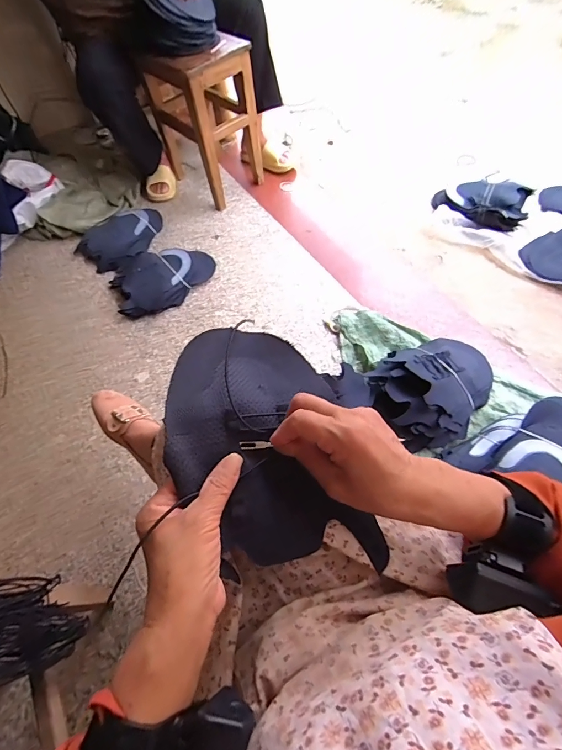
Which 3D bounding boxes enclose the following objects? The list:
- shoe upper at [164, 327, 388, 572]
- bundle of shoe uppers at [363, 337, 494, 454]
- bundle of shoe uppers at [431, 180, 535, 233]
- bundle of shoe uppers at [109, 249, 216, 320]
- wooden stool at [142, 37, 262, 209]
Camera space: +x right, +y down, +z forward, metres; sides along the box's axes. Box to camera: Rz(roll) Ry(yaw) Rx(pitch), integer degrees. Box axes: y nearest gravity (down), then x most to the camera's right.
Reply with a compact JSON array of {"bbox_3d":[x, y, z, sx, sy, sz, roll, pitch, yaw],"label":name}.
[{"bbox_3d":[-0.015,0.052,0.337,0.148,0.076,0.222,-13,58,-6],"label":"shoe upper"},{"bbox_3d":[0.366,0.022,0.873,0.286,0.113,0.235,-21,59,-10],"label":"bundle of shoe uppers"},{"bbox_3d":[0.671,-0.576,1.272,0.296,0.101,0.162,12,62,12],"label":"bundle of shoe uppers"},{"bbox_3d":[-0.365,-0.303,1.157,0.316,0.065,0.215,-36,63,-14],"label":"bundle of shoe uppers"},{"bbox_3d":[-0.263,-0.834,1.266,0.316,0.419,0.230,34,69,22],"label":"wooden stool"}]

